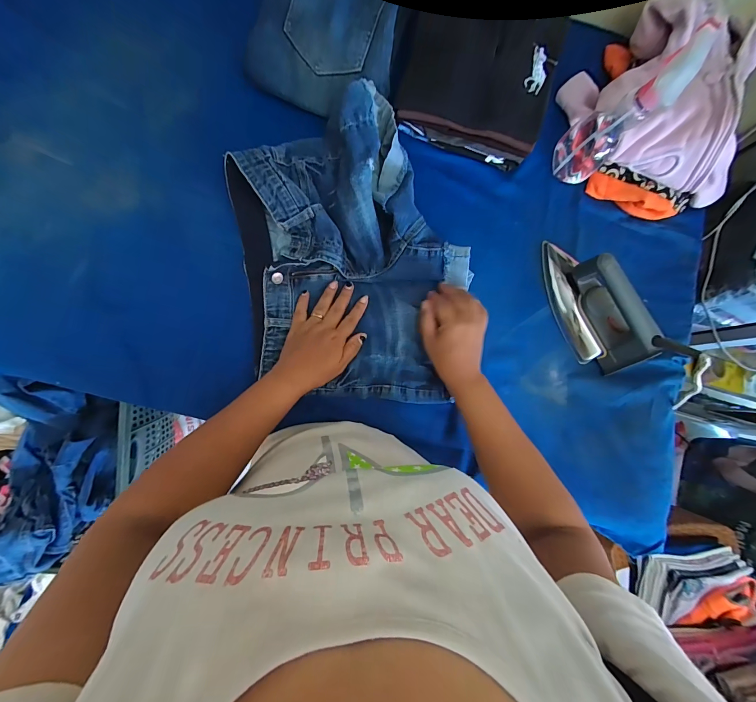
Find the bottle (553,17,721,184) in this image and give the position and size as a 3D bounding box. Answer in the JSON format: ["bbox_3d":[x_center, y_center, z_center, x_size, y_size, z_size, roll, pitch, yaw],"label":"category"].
[{"bbox_3d":[0.341,-0.334,0.452,0.073,0.186,0.081,43,80,0],"label":"bottle"}]

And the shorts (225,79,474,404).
[{"bbox_3d":[-0.034,-0.127,0.457,0.306,0.059,0.412,-9,91,-3],"label":"shorts"}]

